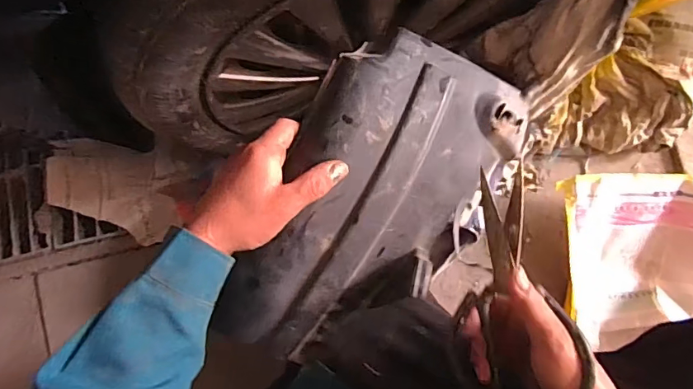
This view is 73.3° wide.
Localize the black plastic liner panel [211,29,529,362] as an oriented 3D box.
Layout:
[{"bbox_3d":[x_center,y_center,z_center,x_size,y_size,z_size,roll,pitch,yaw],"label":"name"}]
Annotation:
[{"bbox_3d":[0.014,0.011,0.465,0.180,0.069,0.371,36,91,9],"label":"black plastic liner panel"}]

